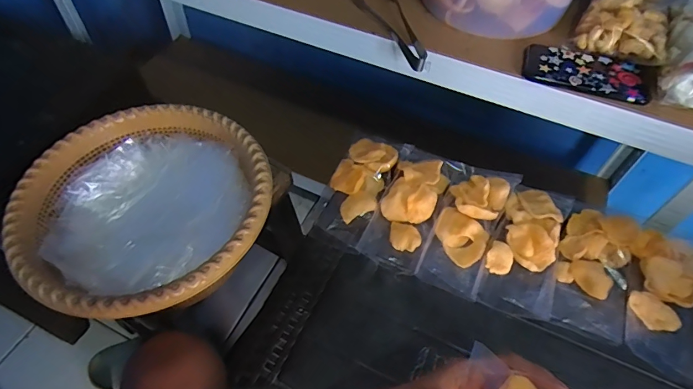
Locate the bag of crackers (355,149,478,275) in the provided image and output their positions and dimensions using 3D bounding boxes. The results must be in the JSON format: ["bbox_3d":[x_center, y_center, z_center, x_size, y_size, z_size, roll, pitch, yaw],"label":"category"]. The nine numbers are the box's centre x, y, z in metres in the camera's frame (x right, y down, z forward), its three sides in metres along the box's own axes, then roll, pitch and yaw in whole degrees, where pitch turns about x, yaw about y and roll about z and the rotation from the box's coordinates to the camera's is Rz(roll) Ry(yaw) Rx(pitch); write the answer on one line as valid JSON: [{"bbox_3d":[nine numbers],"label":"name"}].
[{"bbox_3d":[0.092,0.014,0.589,0.095,0.037,0.194,27,58,17],"label":"bag of crackers"}]

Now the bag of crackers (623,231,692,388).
[{"bbox_3d":[0.383,0.124,0.503,0.083,0.027,0.183,23,57,15],"label":"bag of crackers"}]

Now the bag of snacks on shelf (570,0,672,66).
[{"bbox_3d":[0.378,-0.242,0.560,0.106,0.048,0.150,26,58,17],"label":"bag of snacks on shelf"}]

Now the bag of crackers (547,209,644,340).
[{"bbox_3d":[0.311,0.093,0.531,0.083,0.031,0.174,24,57,15],"label":"bag of crackers"}]

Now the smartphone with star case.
[{"bbox_3d":[0.303,-0.154,0.527,0.155,0.014,0.075,19,56,12],"label":"smartphone with star case"}]

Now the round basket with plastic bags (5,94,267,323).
[{"bbox_3d":[-0.219,0.019,0.485,0.263,0.074,0.260,0,54,-1],"label":"round basket with plastic bags"}]

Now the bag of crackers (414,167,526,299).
[{"bbox_3d":[0.162,0.039,0.562,0.078,0.033,0.190,23,57,15],"label":"bag of crackers"}]

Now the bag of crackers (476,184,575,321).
[{"bbox_3d":[0.232,0.068,0.545,0.082,0.033,0.179,21,57,13],"label":"bag of crackers"}]

